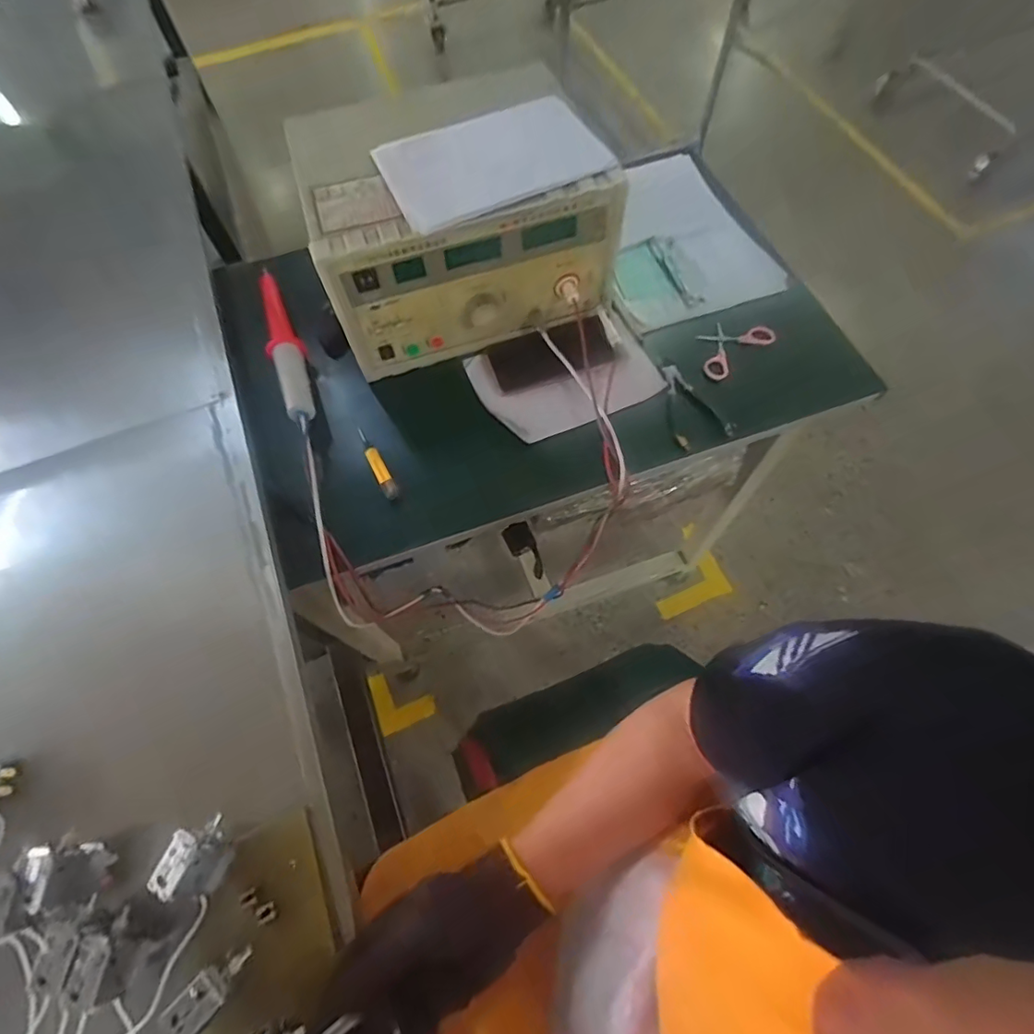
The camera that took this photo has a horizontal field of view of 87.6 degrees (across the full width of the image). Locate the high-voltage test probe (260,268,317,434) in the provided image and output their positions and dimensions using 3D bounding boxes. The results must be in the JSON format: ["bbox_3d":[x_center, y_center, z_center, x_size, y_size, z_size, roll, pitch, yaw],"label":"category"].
[{"bbox_3d":[-0.288,-0.211,0.668,0.040,0.032,0.280,-24,67,-9],"label":"high-voltage test probe"}]

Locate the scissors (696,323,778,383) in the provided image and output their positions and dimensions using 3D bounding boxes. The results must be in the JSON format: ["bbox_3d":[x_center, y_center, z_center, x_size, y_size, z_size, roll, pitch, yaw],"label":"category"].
[{"bbox_3d":[0.261,-0.214,0.662,0.102,0.017,0.063,-36,70,-14],"label":"scissors"}]

